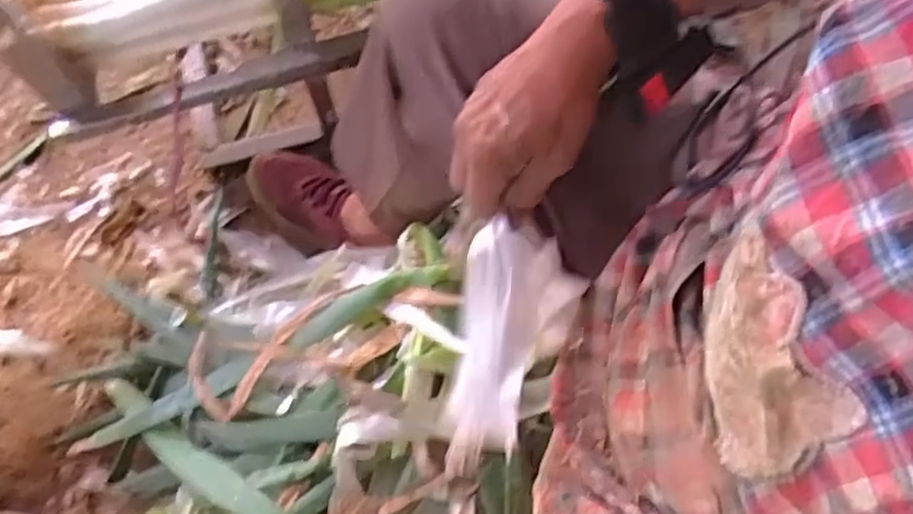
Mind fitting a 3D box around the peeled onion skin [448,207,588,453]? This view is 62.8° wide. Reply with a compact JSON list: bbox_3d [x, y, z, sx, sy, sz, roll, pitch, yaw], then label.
[{"bbox_3d":[0.036,0.049,0.476,0.077,0.043,0.138,8,83,-14],"label":"peeled onion skin"}]

